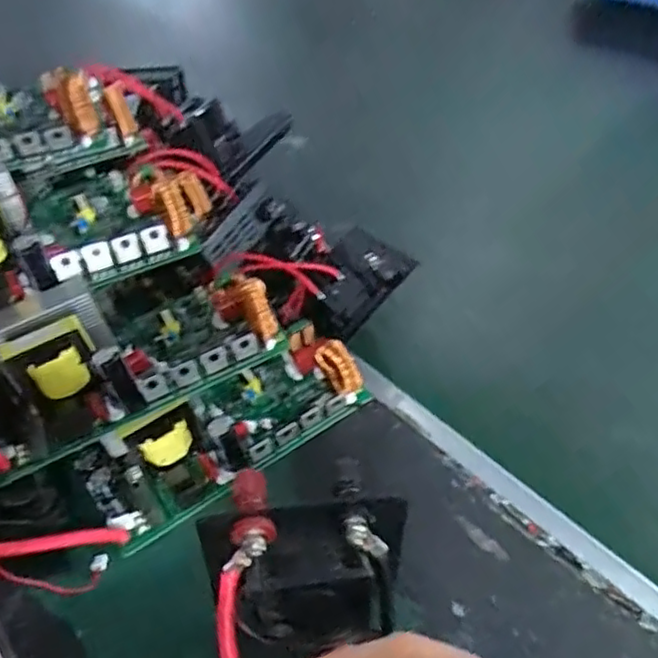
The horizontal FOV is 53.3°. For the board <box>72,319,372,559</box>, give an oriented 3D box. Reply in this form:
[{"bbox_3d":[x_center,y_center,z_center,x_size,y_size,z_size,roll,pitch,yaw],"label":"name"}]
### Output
[{"bbox_3d":[-0.070,0.059,0.430,0.180,0.057,0.079,-31,51,-21],"label":"board"}]

